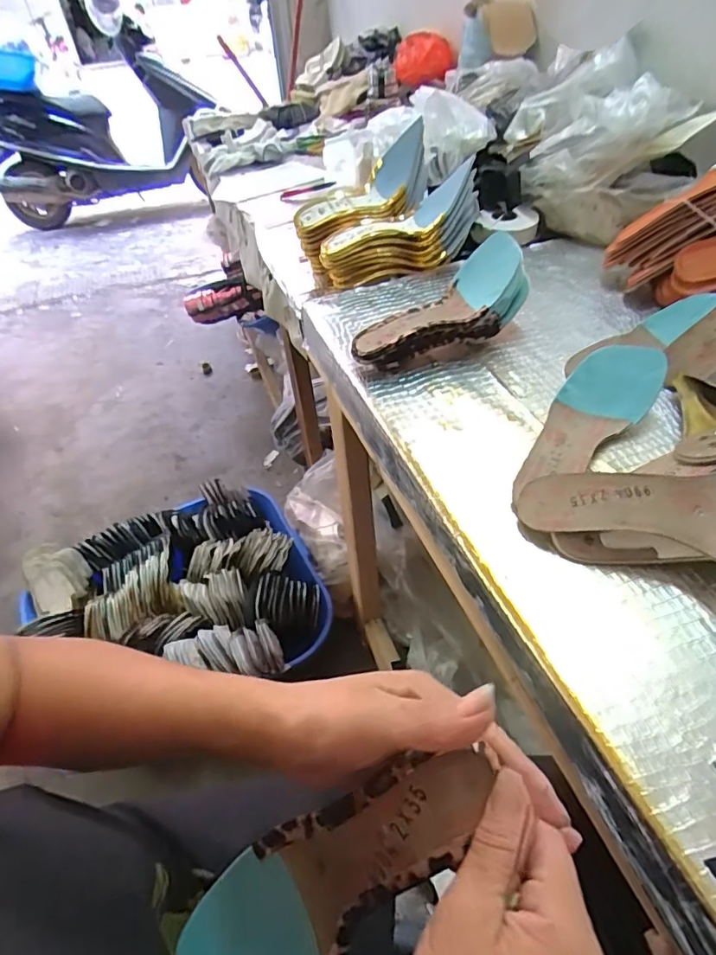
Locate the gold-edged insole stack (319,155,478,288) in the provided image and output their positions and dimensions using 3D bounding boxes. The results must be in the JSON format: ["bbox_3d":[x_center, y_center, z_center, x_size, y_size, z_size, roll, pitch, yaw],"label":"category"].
[{"bbox_3d":[0.056,-0.371,0.766,0.226,0.150,0.061,-7,45,-2],"label":"gold-edged insole stack"}]

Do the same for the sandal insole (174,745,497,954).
[{"bbox_3d":[-0.012,0.214,0.272,0.202,0.040,0.076,-46,48,12],"label":"sandal insole"}]

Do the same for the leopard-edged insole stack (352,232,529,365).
[{"bbox_3d":[0.093,-0.197,0.612,0.219,0.089,0.079,-28,48,-5],"label":"leopard-edged insole stack"}]

